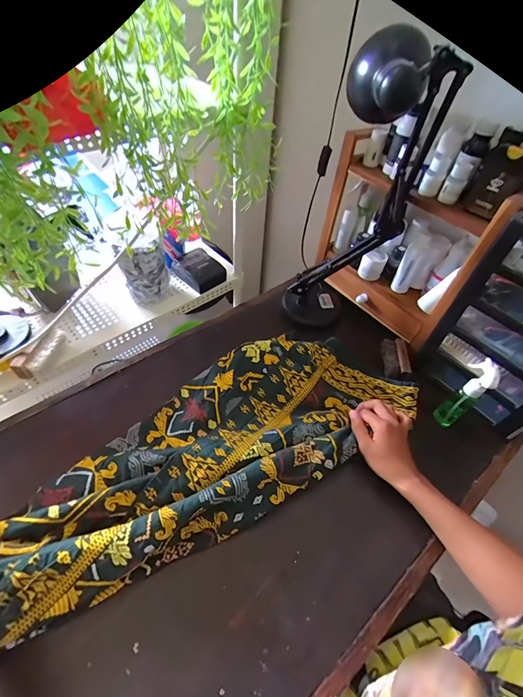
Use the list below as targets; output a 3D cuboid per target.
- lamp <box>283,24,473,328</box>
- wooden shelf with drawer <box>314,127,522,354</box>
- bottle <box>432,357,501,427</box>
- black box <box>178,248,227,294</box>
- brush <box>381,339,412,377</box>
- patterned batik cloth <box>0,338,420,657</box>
[{"bbox_3d":[0.168,-0.245,0.598,0.165,0.473,0.140,20,54,11],"label":"lamp"},{"bbox_3d":[0.273,-0.212,0.655,0.115,0.302,0.309,-29,60,-23],"label":"wooden shelf with drawer"},{"bbox_3d":[0.356,0.077,0.569,0.038,0.165,0.049,-25,59,-21],"label":"bottle"},{"bbox_3d":[-0.131,-0.171,0.701,0.068,0.037,0.095,-35,63,-26],"label":"black box"},{"bbox_3d":[0.280,0.015,0.682,0.047,0.020,0.090,5,53,-1],"label":"brush"},{"bbox_3d":[-0.089,0.163,0.523,0.713,0.061,0.259,-26,59,-23],"label":"patterned batik cloth"}]

